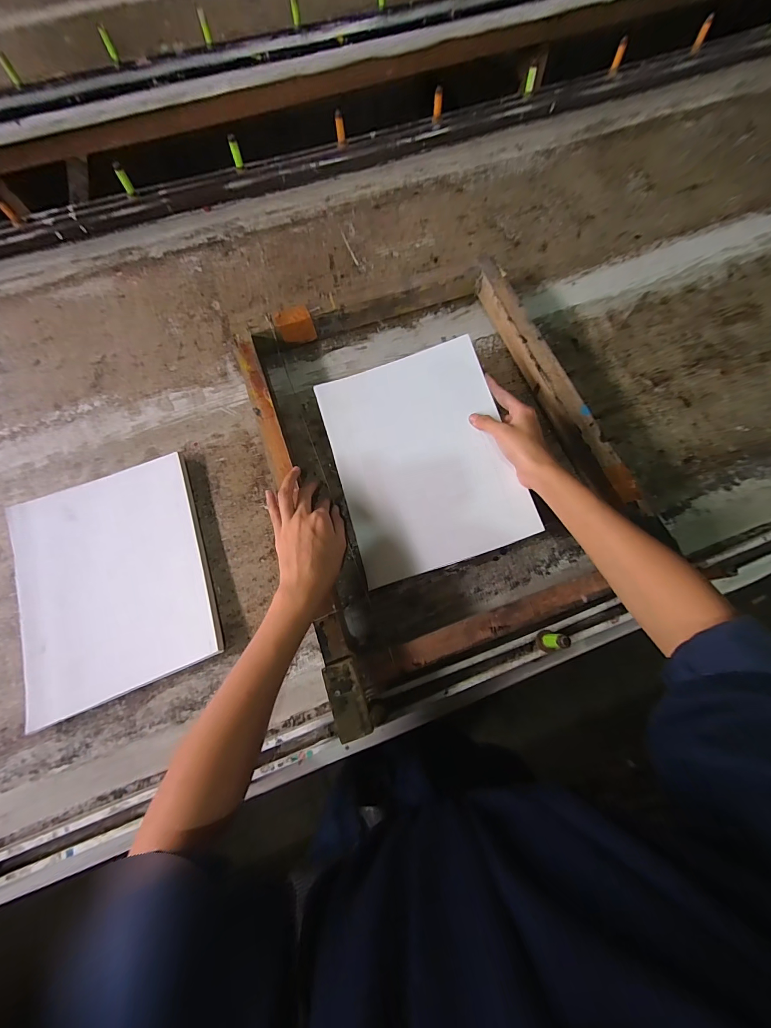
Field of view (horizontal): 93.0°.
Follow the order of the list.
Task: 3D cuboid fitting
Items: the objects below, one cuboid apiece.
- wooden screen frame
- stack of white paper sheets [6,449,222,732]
[{"bbox_3d":[0.063,-0.084,0.465,0.402,0.063,0.520,-19,72,-6],"label":"wooden screen frame"},{"bbox_3d":[-0.321,0.075,0.438,0.208,0.021,0.261,-22,73,-7],"label":"stack of white paper sheets"}]

